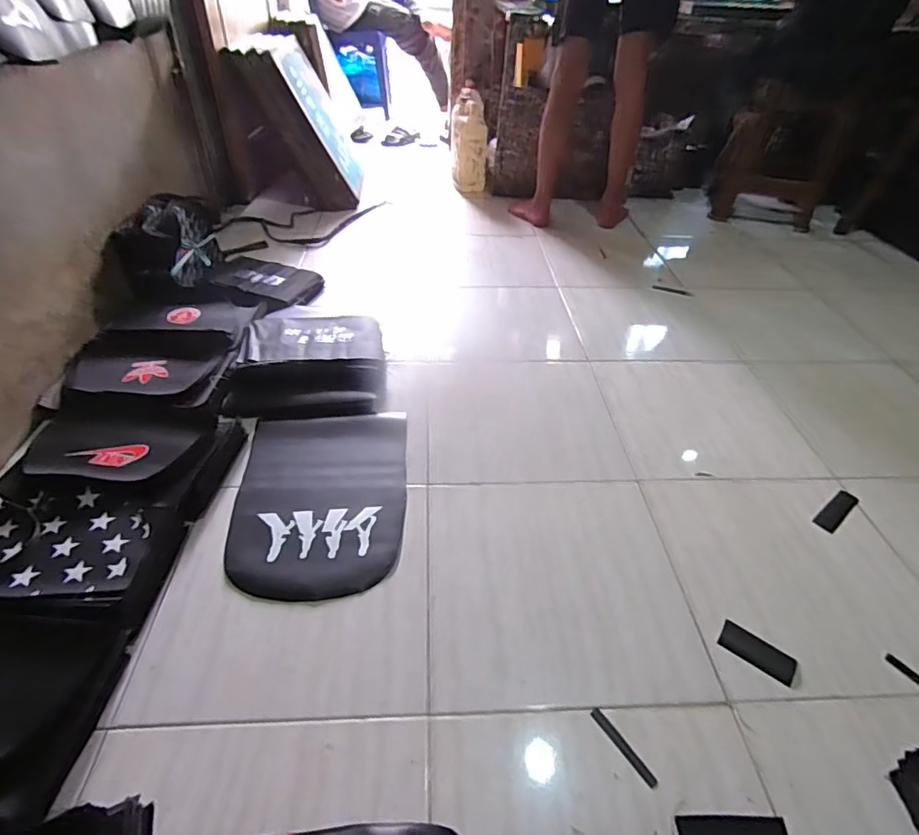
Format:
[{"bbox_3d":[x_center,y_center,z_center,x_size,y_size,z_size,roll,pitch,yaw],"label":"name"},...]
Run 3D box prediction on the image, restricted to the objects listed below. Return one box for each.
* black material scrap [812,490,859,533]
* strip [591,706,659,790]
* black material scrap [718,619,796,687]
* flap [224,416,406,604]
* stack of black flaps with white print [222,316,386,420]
[{"bbox_3d":[0.696,0.173,0.966,0.126,0.009,0.038,-26,48,-30],"label":"black material scrap"},{"bbox_3d":[0.206,0.413,0.655,0.014,0.004,0.101,-23,47,-28],"label":"strip"},{"bbox_3d":[0.429,0.338,0.753,0.099,0.005,0.049,27,46,25],"label":"black material scrap"},{"bbox_3d":[-0.248,0.137,0.955,0.294,0.017,0.410,-1,41,-5],"label":"flap"},{"bbox_3d":[-0.335,-0.123,1.174,0.322,0.076,0.302,-6,41,-11],"label":"stack of black flaps with white print"}]

